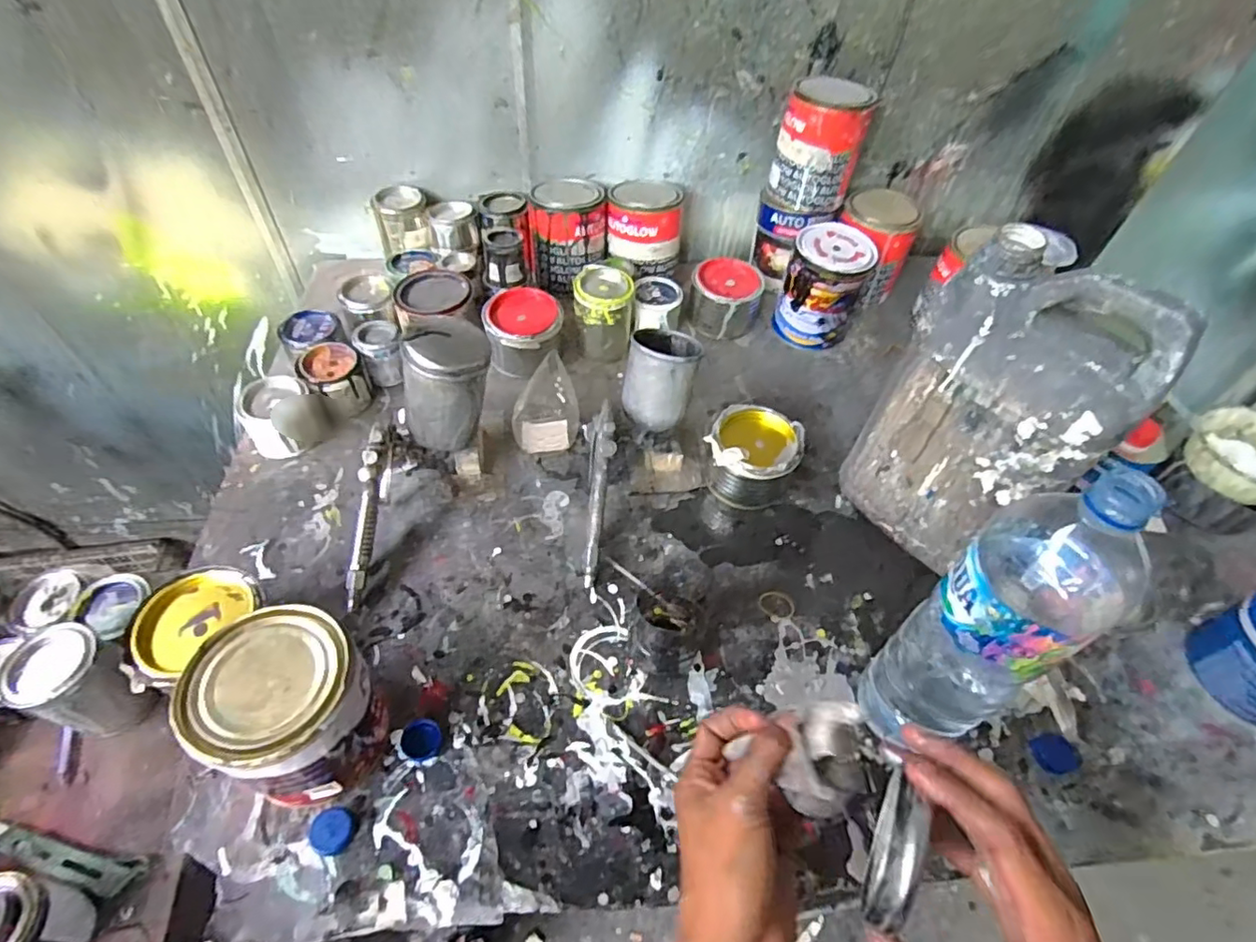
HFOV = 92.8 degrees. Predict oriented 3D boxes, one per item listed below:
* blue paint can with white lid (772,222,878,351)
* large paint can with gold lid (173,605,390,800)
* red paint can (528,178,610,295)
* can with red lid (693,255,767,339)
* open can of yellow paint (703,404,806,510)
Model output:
[{"bbox_3d":[0.271,-0.255,0.830,0.111,0.133,0.112,21,53,12],"label":"blue paint can with white lid"},{"bbox_3d":[-0.246,0.179,0.450,0.104,0.141,0.107,34,57,21],"label":"large paint can with gold lid"},{"bbox_3d":[-0.086,-0.346,0.870,0.106,0.120,0.115,2,51,-3],"label":"red paint can"},{"bbox_3d":[0.141,-0.247,0.853,0.097,0.079,0.092,2,51,-3],"label":"can with red lid"},{"bbox_3d":[0.141,-0.014,0.683,0.098,0.074,0.091,2,51,-3],"label":"open can of yellow paint"}]

